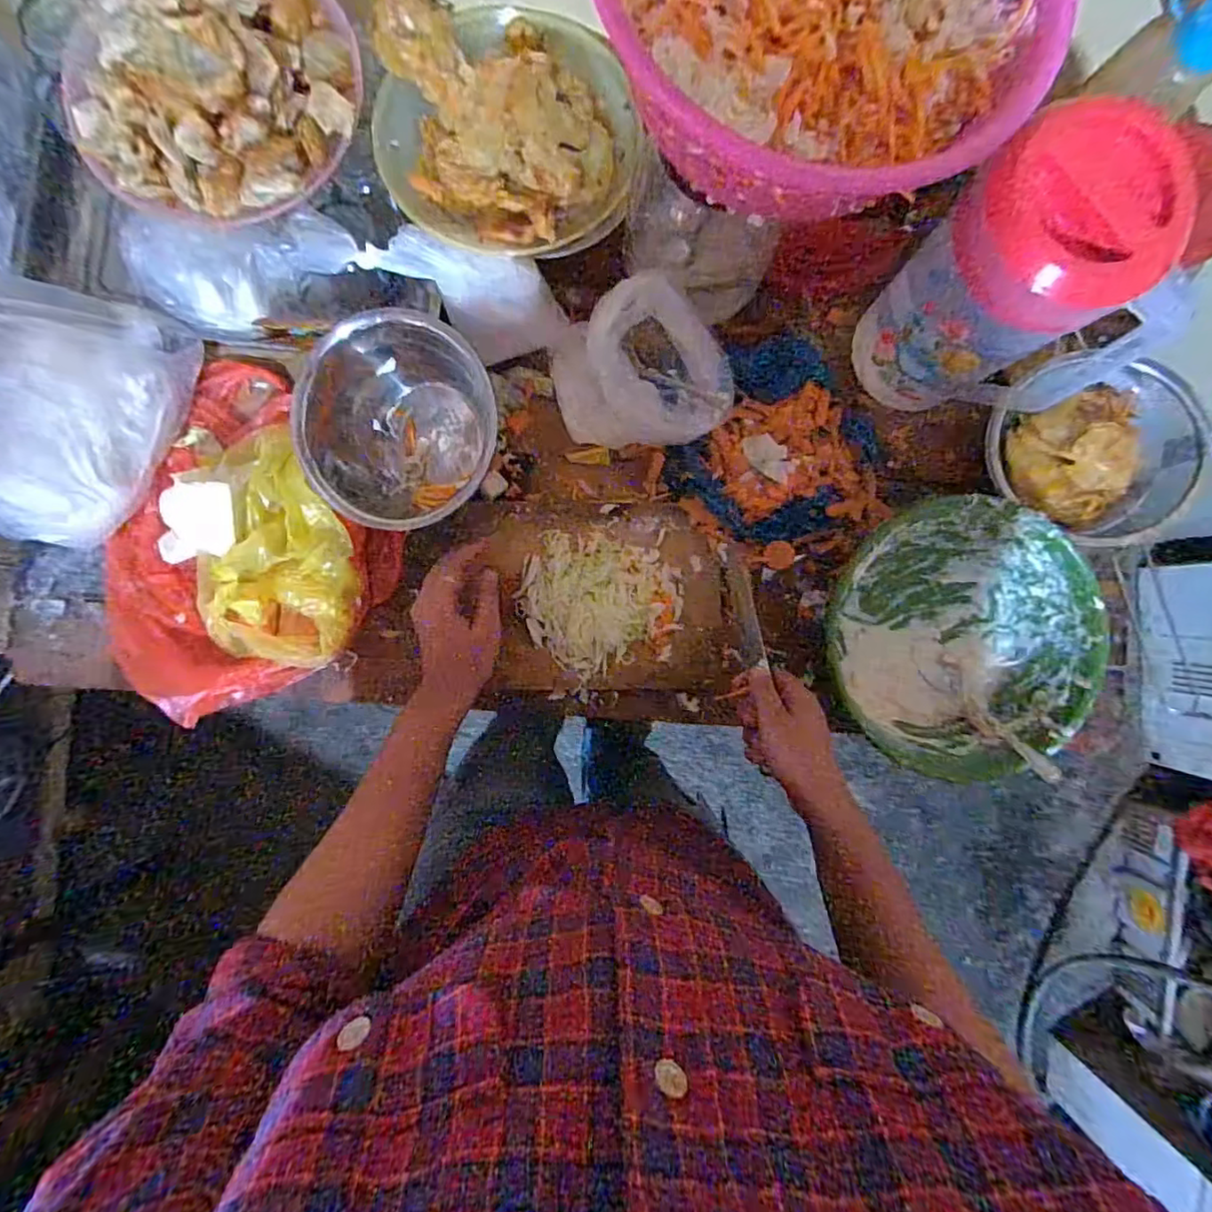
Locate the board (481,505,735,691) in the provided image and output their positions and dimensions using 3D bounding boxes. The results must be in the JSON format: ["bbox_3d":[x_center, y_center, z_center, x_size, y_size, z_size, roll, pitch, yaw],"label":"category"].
[{"bbox_3d":[0.010,-0.007,0.554,0.225,0.020,0.177,0,90,-2],"label":"board"}]

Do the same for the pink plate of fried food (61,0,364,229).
[{"bbox_3d":[-0.284,-0.384,0.421,0.209,0.058,0.185,-37,91,-2],"label":"pink plate of fried food"}]

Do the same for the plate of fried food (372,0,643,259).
[{"bbox_3d":[-0.083,-0.397,0.476,0.218,0.066,0.203,0,90,-2],"label":"plate of fried food"}]

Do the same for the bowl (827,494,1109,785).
[{"bbox_3d":[0.328,0.029,0.549,0.200,0.088,0.224,-2,90,-2],"label":"bowl"}]

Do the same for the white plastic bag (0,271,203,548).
[{"bbox_3d":[-0.454,-0.162,0.416,0.096,0.257,0.209,22,89,-2],"label":"white plastic bag"}]

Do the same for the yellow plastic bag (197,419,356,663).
[{"bbox_3d":[-0.298,-0.051,0.526,0.138,0.058,0.200,7,90,-2],"label":"yellow plastic bag"}]

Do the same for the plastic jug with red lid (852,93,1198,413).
[{"bbox_3d":[0.317,-0.234,0.443,0.161,0.196,0.106,13,89,-2],"label":"plastic jug with red lid"}]

